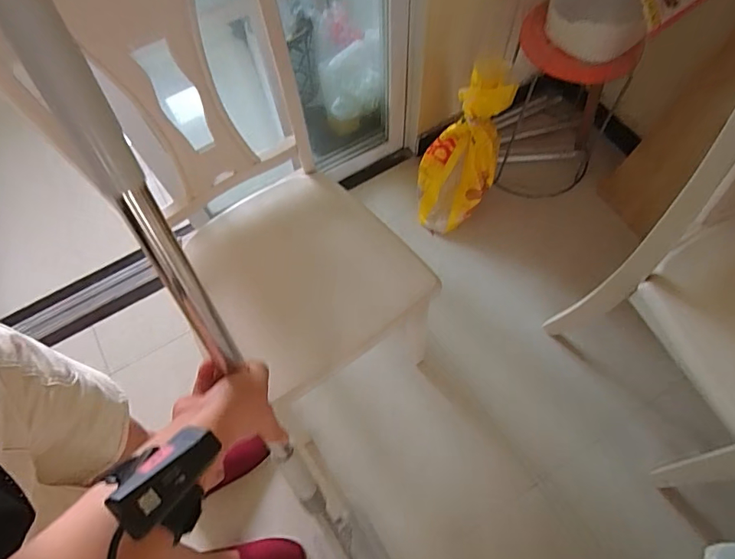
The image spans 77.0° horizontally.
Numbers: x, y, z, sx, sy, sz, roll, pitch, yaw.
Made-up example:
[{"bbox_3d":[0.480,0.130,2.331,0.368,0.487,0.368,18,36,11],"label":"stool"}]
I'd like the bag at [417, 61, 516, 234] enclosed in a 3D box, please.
[{"bbox_3d":[0.238,-0.314,1.215,0.199,0.475,0.182,18,68,10],"label":"bag"}]

